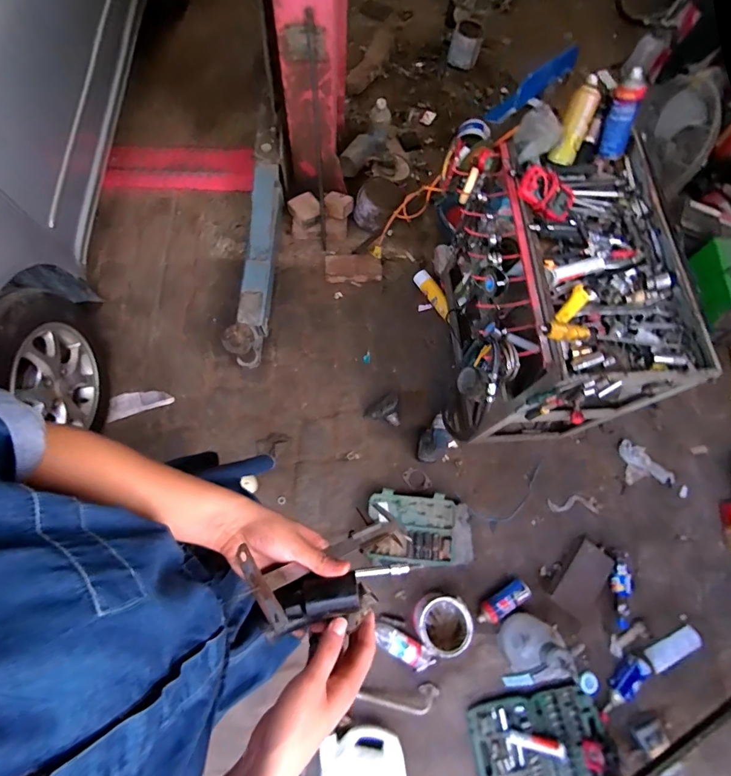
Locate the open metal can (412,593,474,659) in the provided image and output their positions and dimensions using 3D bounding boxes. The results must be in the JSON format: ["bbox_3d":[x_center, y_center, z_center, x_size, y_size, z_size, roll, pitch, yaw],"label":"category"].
[{"bbox_3d":[0.233,0.708,1.243,0.160,0.124,0.148,1,71,-4],"label":"open metal can"}]

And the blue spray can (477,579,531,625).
[{"bbox_3d":[0.439,0.684,1.322,0.188,0.079,0.065,-32,75,-12],"label":"blue spray can"}]

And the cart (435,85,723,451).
[{"bbox_3d":[0.479,-0.258,1.183,0.473,0.689,0.715,3,71,-3],"label":"cart"}]

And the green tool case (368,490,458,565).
[{"bbox_3d":[0.153,0.452,1.341,0.283,0.039,0.218,4,70,-3],"label":"green tool case"}]

